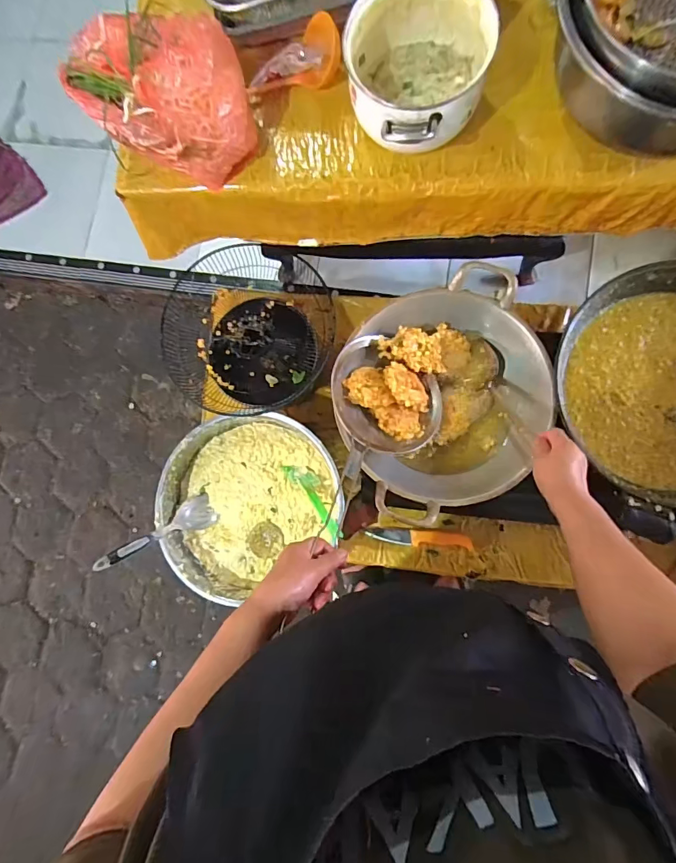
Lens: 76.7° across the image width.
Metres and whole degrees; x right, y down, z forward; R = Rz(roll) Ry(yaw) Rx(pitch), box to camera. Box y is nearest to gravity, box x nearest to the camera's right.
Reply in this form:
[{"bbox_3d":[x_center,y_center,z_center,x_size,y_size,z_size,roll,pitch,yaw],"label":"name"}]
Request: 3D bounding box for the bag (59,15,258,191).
[{"bbox_3d":[-0.242,-0.488,0.616,0.228,0.126,0.173,18,85,8],"label":"bag"}]

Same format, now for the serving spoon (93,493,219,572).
[{"bbox_3d":[-0.363,0.206,0.862,0.237,0.040,0.068,-25,82,-36],"label":"serving spoon"}]

